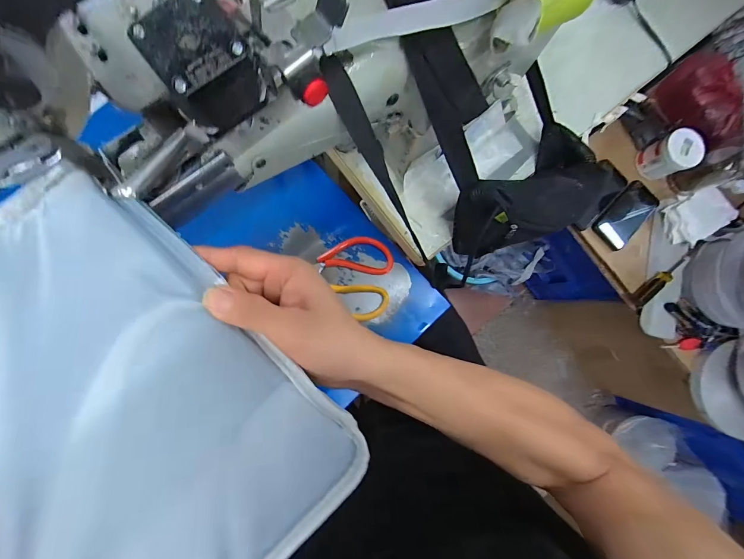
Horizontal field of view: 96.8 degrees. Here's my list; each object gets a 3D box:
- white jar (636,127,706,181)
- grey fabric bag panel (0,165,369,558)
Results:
[{"bbox_3d":[0.629,-0.263,0.700,0.074,0.081,0.079,0,85,-4],"label":"white jar"},{"bbox_3d":[-0.168,0.091,0.204,0.210,0.021,0.295,-42,95,-14],"label":"grey fabric bag panel"}]

